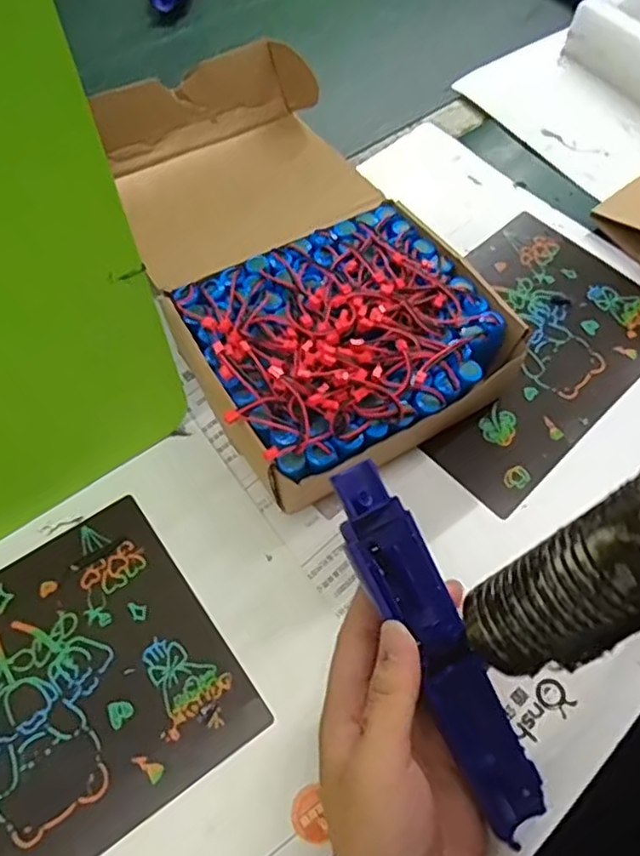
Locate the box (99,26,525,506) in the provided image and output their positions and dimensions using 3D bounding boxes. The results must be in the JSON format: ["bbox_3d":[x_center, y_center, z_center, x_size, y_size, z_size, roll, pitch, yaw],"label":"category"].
[{"bbox_3d":[-0.021,-0.109,0.426,0.172,0.069,0.310,-25,66,-16],"label":"box"}]

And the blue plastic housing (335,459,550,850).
[{"bbox_3d":[0.050,0.094,0.296,0.036,0.022,0.165,-25,84,-16],"label":"blue plastic housing"}]

